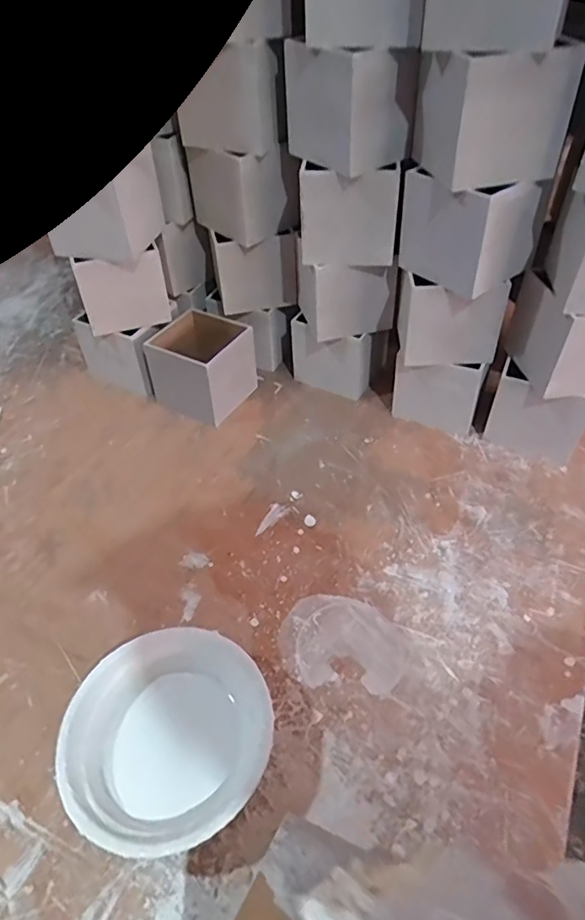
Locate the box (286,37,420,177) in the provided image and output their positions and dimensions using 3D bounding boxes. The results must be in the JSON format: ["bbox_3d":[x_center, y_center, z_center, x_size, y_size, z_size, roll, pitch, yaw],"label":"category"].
[{"bbox_3d":[0.063,-0.396,0.604,0.087,0.106,0.123,-32,53,-26],"label":"box"}]

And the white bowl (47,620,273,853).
[{"bbox_3d":[-0.105,0.240,0.471,0.169,0.059,0.169,-1,46,1],"label":"white bowl"}]

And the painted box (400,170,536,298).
[{"bbox_3d":[0.197,-0.263,0.608,0.101,0.102,0.117,-33,53,-25],"label":"painted box"}]

